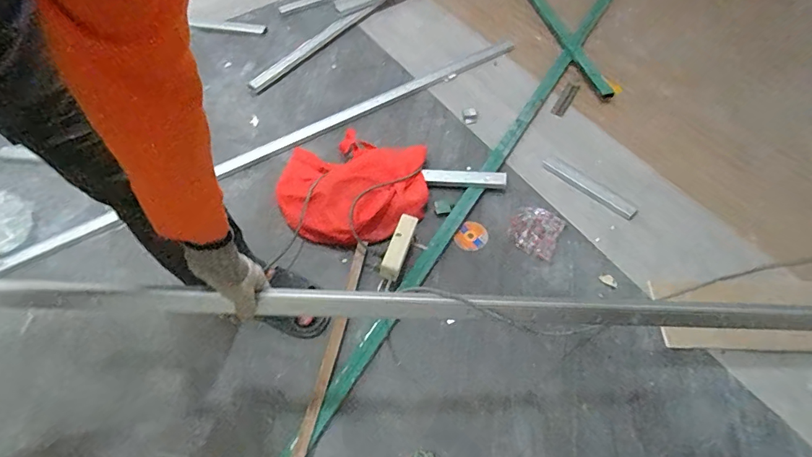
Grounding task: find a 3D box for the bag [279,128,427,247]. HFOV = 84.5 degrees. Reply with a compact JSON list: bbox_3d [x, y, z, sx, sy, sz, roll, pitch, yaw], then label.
[{"bbox_3d":[-0.142,-0.115,1.164,0.387,0.078,0.359,-4,58,-2],"label":"bag"}]

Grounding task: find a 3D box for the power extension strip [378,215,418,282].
[{"bbox_3d":[-0.016,0.041,1.042,0.046,0.029,0.171,15,59,12],"label":"power extension strip"}]

